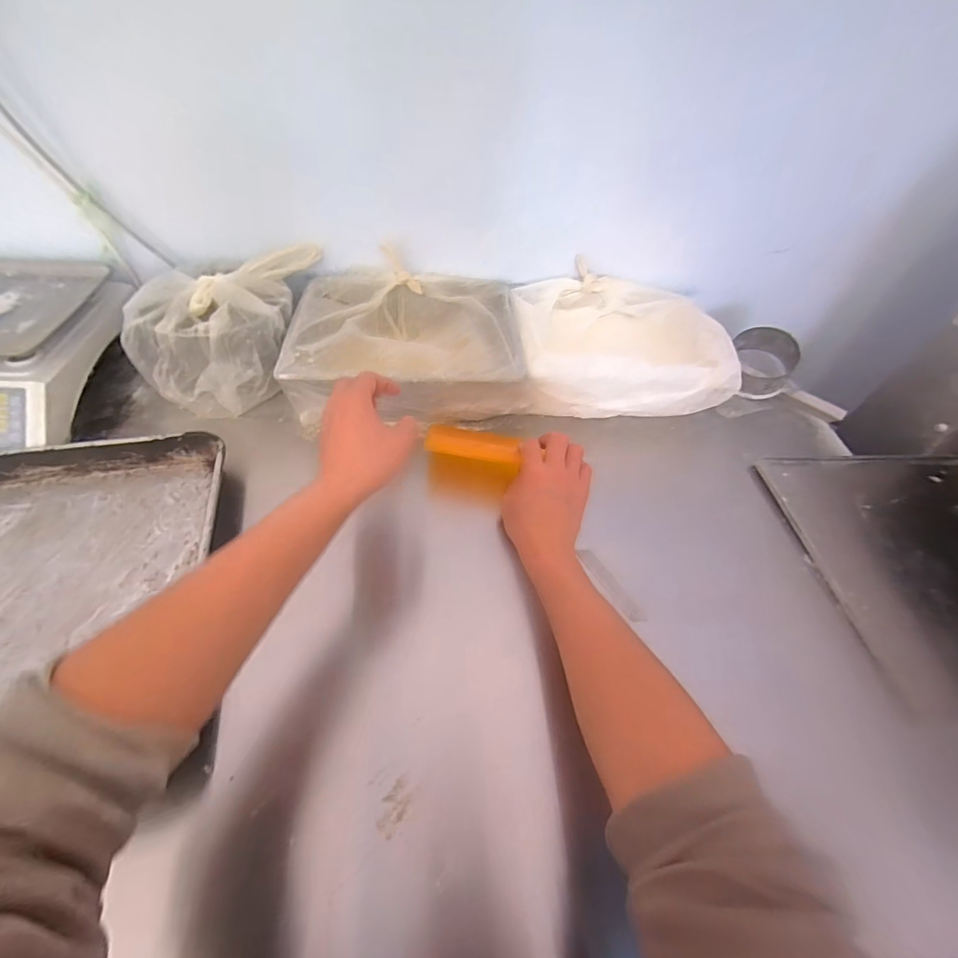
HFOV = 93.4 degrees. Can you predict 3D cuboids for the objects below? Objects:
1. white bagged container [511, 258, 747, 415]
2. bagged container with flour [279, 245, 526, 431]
[{"bbox_3d":[0.213,-0.201,0.719,0.312,0.119,0.241,-1,47,-3],"label":"white bagged container"},{"bbox_3d":[-0.104,-0.206,0.683,0.320,0.107,0.264,0,50,-5],"label":"bagged container with flour"}]

